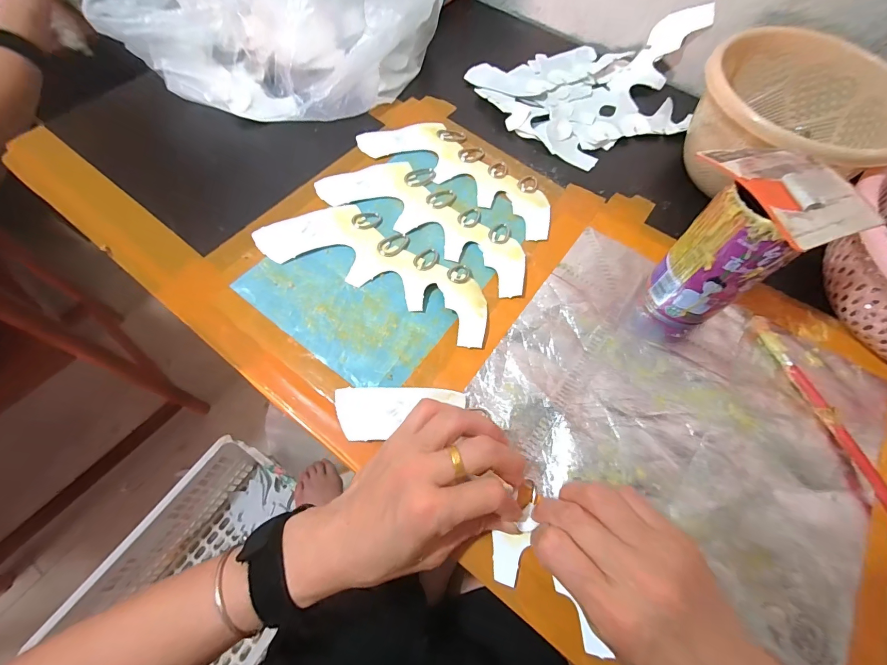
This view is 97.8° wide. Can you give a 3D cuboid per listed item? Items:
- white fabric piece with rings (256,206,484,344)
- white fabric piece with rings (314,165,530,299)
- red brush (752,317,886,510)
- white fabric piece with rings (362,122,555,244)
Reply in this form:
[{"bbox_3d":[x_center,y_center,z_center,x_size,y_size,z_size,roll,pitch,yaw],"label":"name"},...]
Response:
[{"bbox_3d":[-0.054,-0.066,0.354,0.221,0.010,0.082,25,66,9],"label":"white fabric piece with rings"},{"bbox_3d":[-0.012,-0.116,0.382,0.227,0.004,0.089,33,68,13],"label":"white fabric piece with rings"},{"bbox_3d":[0.319,0.102,0.289,0.021,0.014,0.263,-15,66,-9],"label":"red brush"},{"bbox_3d":[0.021,-0.178,0.416,0.228,0.004,0.083,33,68,13],"label":"white fabric piece with rings"}]

